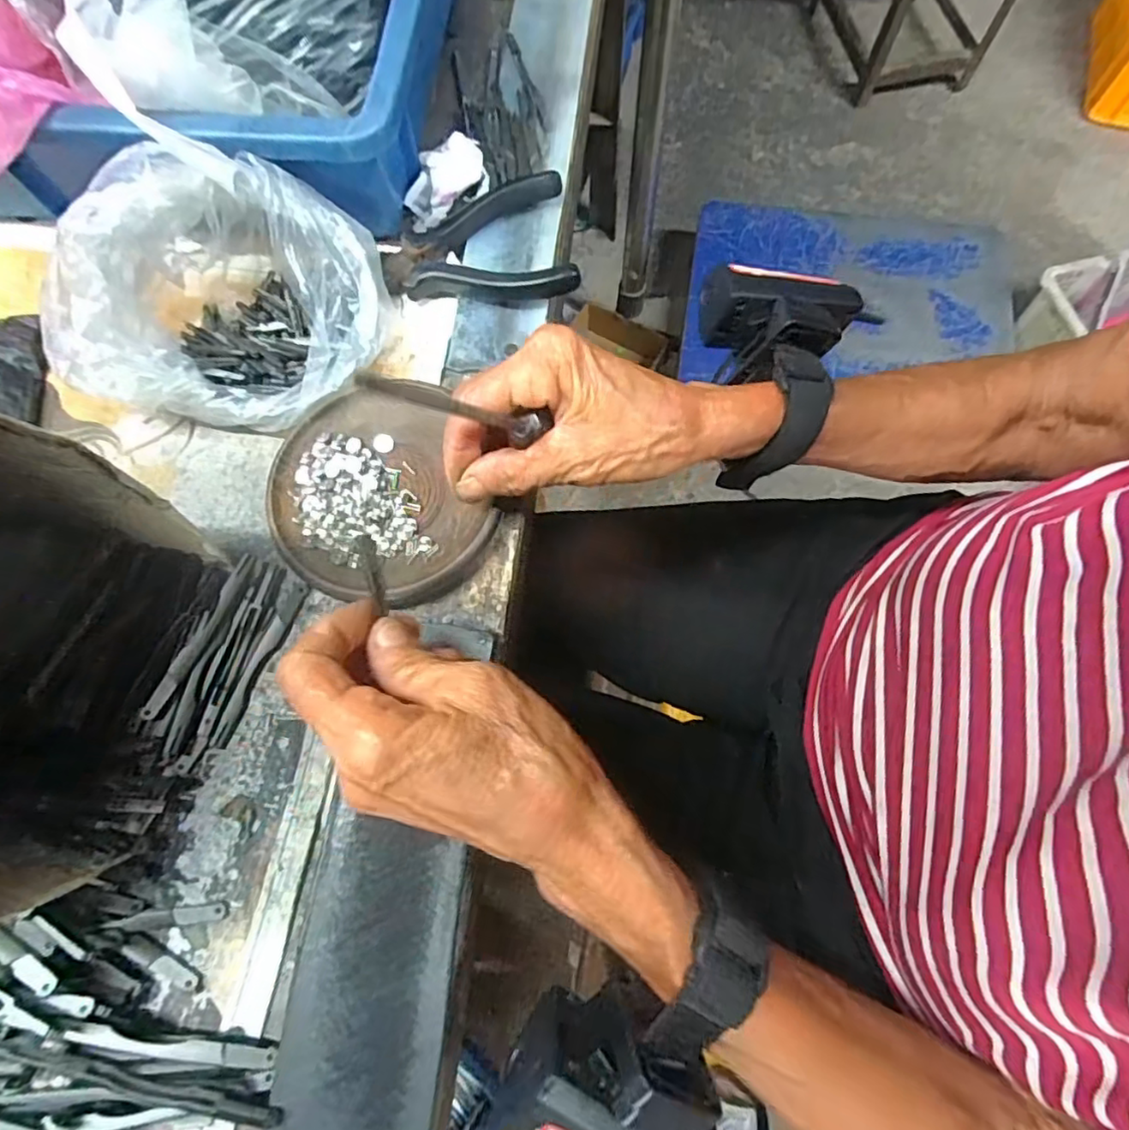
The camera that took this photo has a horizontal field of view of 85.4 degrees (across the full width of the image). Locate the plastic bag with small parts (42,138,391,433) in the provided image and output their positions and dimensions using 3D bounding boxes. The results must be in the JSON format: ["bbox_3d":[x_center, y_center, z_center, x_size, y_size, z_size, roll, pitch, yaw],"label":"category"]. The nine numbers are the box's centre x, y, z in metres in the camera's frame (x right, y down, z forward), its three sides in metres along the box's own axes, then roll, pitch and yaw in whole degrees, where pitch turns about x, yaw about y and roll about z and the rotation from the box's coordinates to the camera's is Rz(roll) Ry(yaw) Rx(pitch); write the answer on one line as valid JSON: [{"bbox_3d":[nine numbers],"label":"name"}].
[{"bbox_3d":[-0.161,-0.136,0.295,0.134,0.075,0.123,7,69,-3],"label":"plastic bag with small parts"}]

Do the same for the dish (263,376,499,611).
[{"bbox_3d":[-0.092,-0.036,0.300,0.096,0.016,0.114,-21,73,-8],"label":"dish"}]

